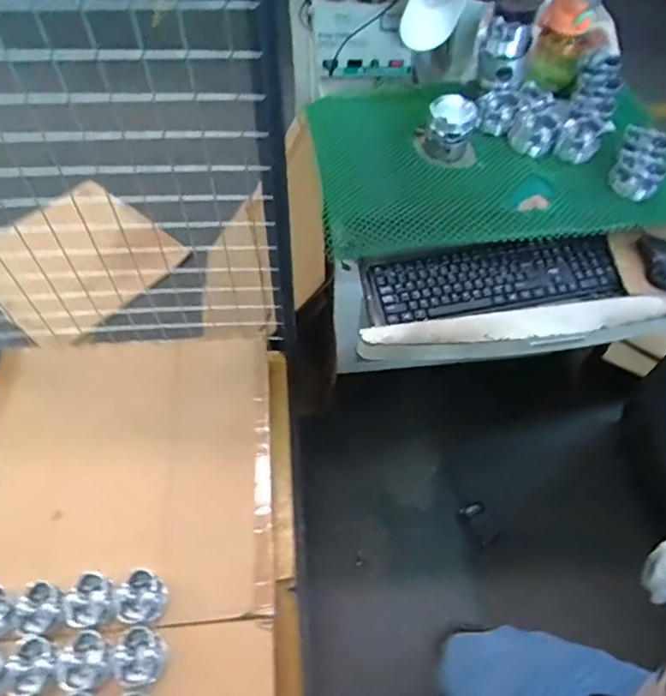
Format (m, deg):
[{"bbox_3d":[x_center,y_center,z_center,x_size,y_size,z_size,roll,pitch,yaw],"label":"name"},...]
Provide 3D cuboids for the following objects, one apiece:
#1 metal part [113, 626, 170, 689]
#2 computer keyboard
[{"bbox_3d":[-0.316,0.511,0.909,0.076,0.053,0.086,-6,57,-7],"label":"metal part"},{"bbox_3d":[0.282,-0.132,0.983,0.454,0.036,0.142,-7,73,-3],"label":"computer keyboard"}]

